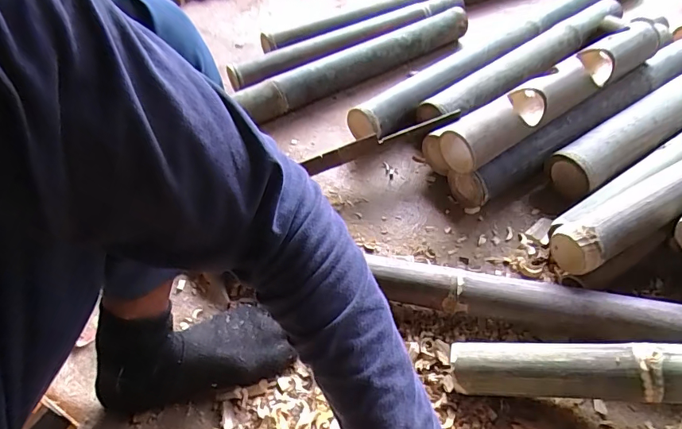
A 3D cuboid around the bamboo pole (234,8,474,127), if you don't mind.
[{"bbox_3d":[0.065,-0.351,1.011,0.544,0.091,0.095,-23,50,-14],"label":"bamboo pole"}]

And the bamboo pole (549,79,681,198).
[{"bbox_3d":[0.591,-0.187,0.787,0.559,0.062,0.077,-28,51,-18],"label":"bamboo pole"}]

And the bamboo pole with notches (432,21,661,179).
[{"bbox_3d":[0.374,-0.216,0.757,0.506,0.079,0.077,-31,53,-20],"label":"bamboo pole with notches"}]

